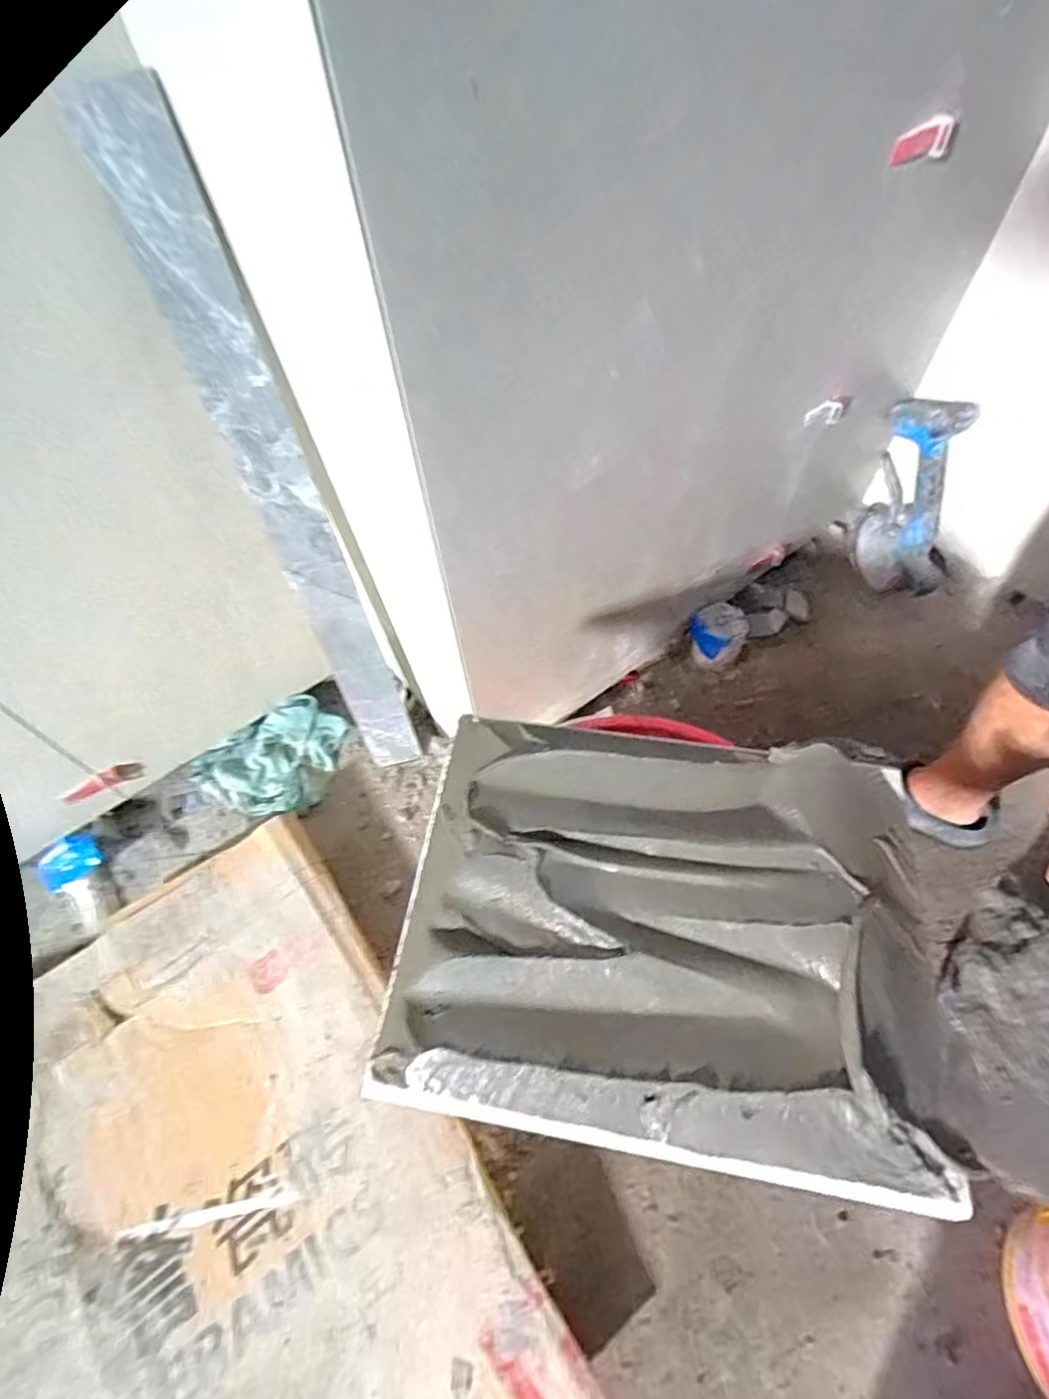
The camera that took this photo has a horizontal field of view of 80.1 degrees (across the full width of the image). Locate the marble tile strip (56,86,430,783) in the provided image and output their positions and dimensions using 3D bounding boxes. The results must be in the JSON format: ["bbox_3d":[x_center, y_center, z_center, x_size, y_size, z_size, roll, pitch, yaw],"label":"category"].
[{"bbox_3d":[-0.235,-0.168,0.682,0.072,0.722,0.020,-17,45,-6],"label":"marble tile strip"}]

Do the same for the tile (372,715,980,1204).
[{"bbox_3d":[0.103,0.151,0.456,0.380,0.033,0.295,7,57,7],"label":"tile"}]

